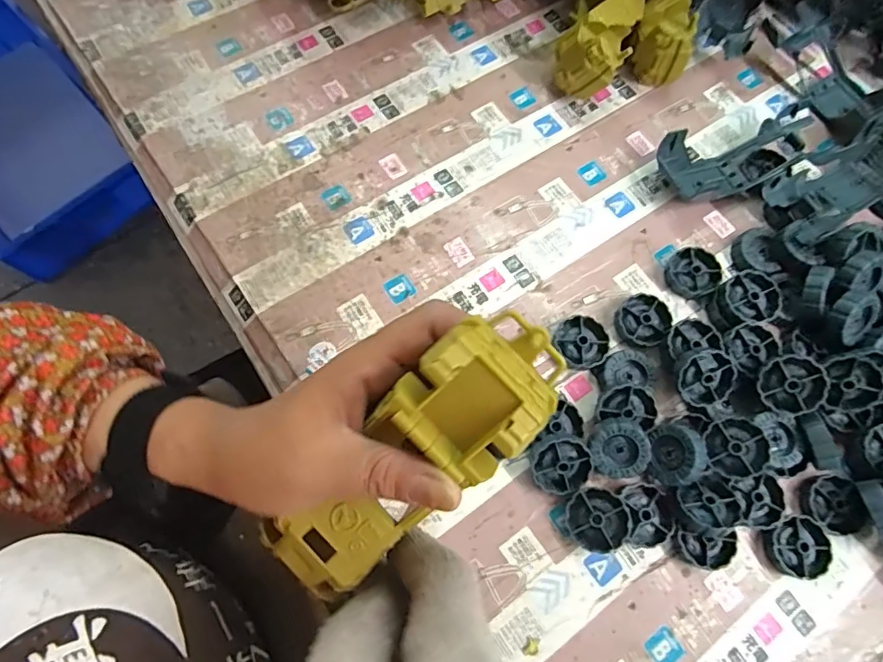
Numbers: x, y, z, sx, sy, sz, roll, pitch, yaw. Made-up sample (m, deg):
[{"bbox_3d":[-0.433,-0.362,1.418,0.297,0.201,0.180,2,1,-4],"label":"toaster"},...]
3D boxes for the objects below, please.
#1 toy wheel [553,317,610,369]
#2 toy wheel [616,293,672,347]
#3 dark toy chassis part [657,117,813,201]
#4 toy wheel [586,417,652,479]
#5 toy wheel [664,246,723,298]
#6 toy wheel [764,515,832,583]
[{"bbox_3d":[0.101,0.009,0.372,0.036,0.012,0.037,1,71,-2],"label":"toy wheel"},{"bbox_3d":[0.148,-0.006,0.377,0.040,0.013,0.036,-39,77,-14],"label":"toy wheel"},{"bbox_3d":[0.239,-0.137,0.416,0.121,0.032,0.049,-10,72,-6],"label":"dark toy chassis part"},{"bbox_3d":[0.118,0.078,0.343,0.038,0.015,0.037,24,99,6],"label":"toy wheel"},{"bbox_3d":[0.192,-0.044,0.391,0.038,0.014,0.038,1,71,-2],"label":"toy wheel"},{"bbox_3d":[0.235,0.143,0.339,0.036,0.014,0.039,1,71,-2],"label":"toy wheel"}]

